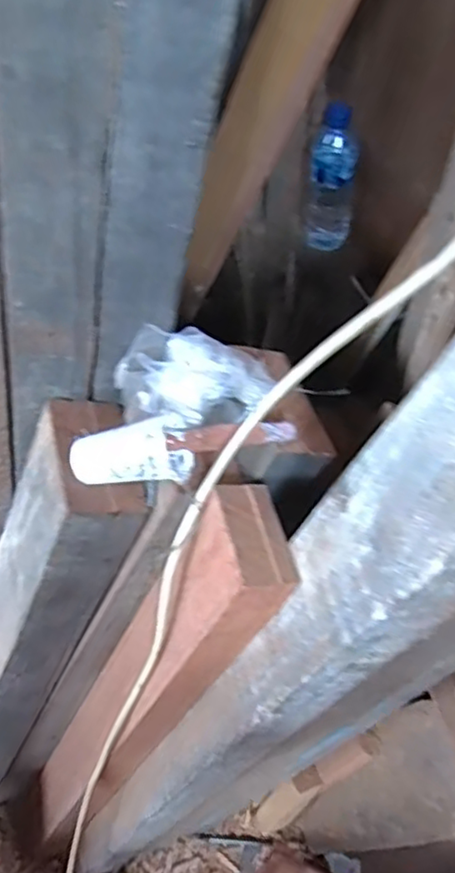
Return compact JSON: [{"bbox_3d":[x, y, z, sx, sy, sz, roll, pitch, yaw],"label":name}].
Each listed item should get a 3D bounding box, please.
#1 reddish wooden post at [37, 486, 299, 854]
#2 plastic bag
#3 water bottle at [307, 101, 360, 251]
[{"bbox_3d":[-0.131,0.359,0.837,0.068,0.828,0.113,-6,51,-35],"label":"reddish wooden post"},{"bbox_3d":[-0.034,-0.051,0.619,0.148,0.065,0.079,0,56,2],"label":"plastic bag"},{"bbox_3d":[0.160,-0.383,0.996,0.070,0.229,0.055,7,56,6],"label":"water bottle"}]

